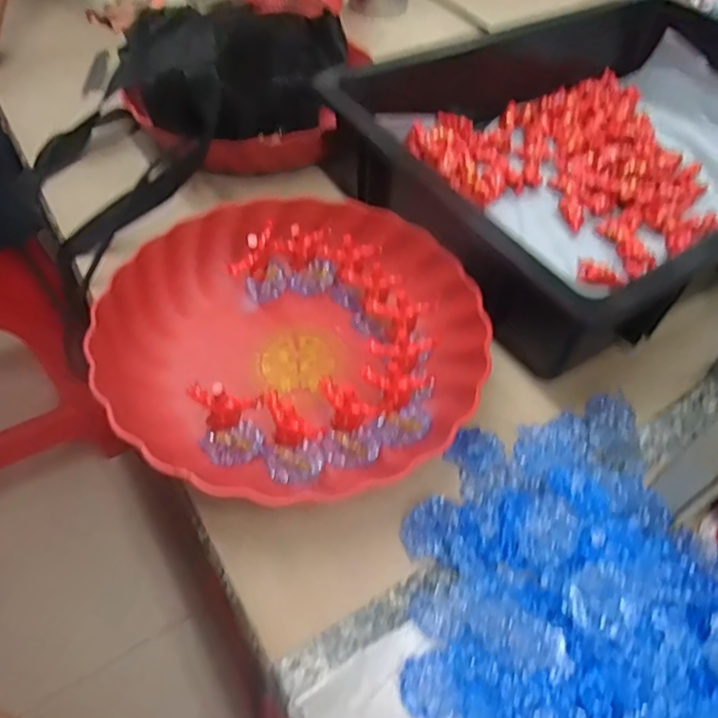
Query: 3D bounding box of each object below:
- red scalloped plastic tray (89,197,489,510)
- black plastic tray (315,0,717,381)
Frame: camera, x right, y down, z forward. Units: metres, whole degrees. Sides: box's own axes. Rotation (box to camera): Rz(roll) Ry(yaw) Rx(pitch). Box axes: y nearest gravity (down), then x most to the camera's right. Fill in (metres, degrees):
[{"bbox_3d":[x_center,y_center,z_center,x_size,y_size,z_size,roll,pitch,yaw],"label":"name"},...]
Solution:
[{"bbox_3d":[-0.044,-0.020,0.394,0.233,0.048,0.225,-13,54,-13],"label":"red scalloped plastic tray"},{"bbox_3d":[0.202,-0.194,0.520,0.427,0.083,0.333,-28,58,-23],"label":"black plastic tray"}]

